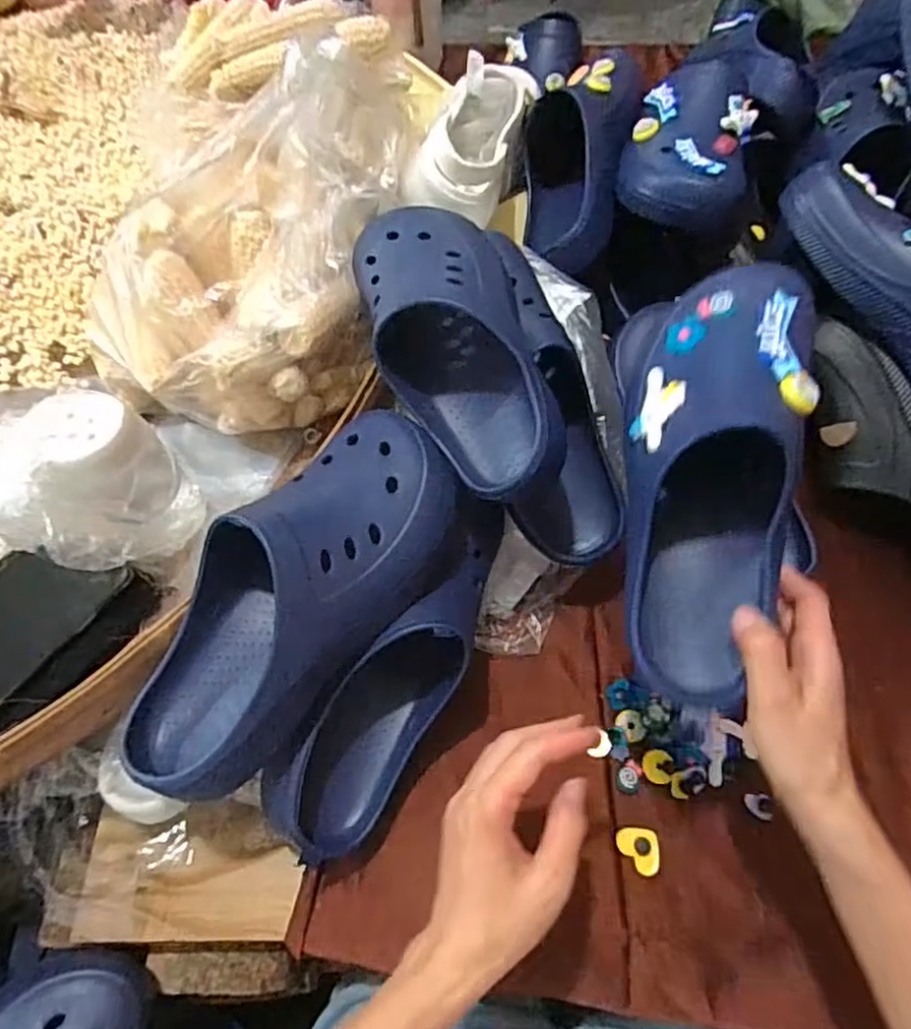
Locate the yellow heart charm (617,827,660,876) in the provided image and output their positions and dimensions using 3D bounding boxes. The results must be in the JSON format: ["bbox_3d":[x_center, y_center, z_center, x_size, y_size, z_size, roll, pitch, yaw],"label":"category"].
[{"bbox_3d":[0.132,0.242,0.465,0.028,0.007,0.030,3,62,2],"label":"yellow heart charm"}]

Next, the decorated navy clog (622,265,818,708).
[{"bbox_3d":[0.156,-0.026,0.396,0.100,0.084,0.273,9,86,2],"label":"decorated navy clog"}]

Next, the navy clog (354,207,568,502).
[{"bbox_3d":[-0.004,-0.128,0.480,0.106,0.081,0.260,-12,63,-6],"label":"navy clog"}]

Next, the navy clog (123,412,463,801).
[{"bbox_3d":[-0.104,0.048,0.417,0.114,0.092,0.280,35,78,15],"label":"navy clog"}]

